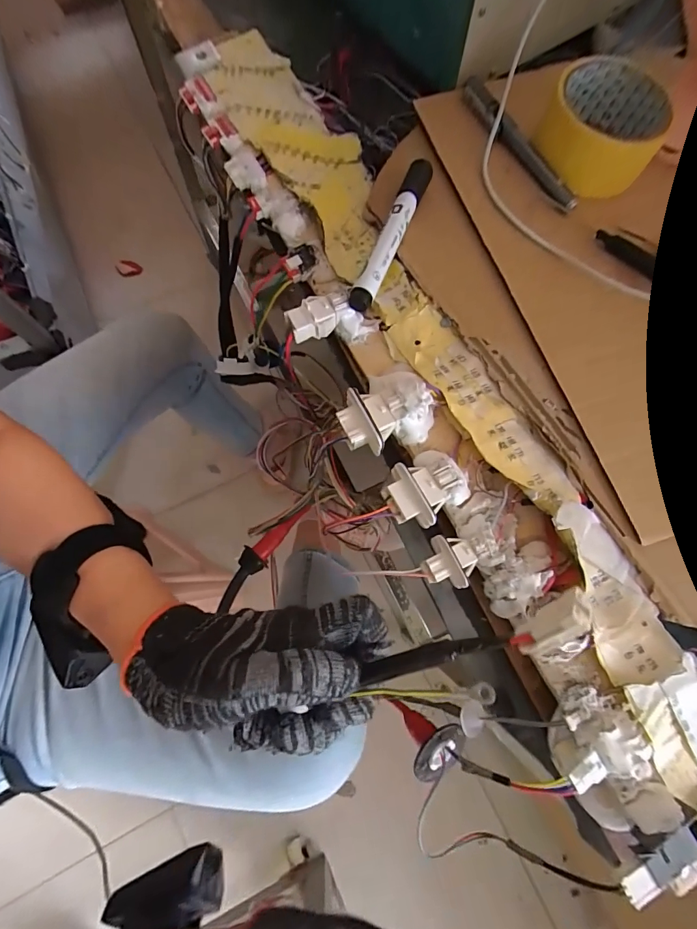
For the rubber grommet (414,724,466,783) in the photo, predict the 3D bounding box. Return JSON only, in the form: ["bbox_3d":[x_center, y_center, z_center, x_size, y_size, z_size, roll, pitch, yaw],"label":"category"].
[{"bbox_3d":[0.057,0.176,0.248,0.031,0.007,0.036,14,96,-21],"label":"rubber grommet"}]

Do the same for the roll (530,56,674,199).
[{"bbox_3d":[0.194,-0.260,0.315,0.084,0.045,0.086,1,74,-2],"label":"roll"}]

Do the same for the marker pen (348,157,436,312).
[{"bbox_3d":[0.032,-0.166,0.283,0.016,0.014,0.135,21,75,4],"label":"marker pen"}]

